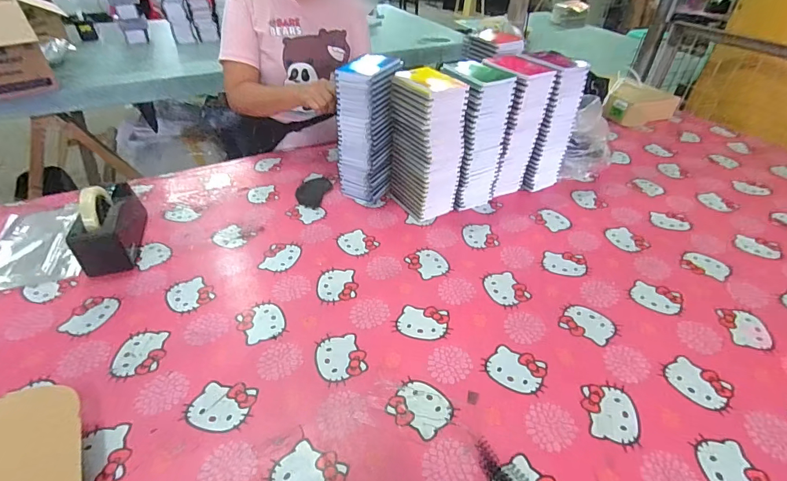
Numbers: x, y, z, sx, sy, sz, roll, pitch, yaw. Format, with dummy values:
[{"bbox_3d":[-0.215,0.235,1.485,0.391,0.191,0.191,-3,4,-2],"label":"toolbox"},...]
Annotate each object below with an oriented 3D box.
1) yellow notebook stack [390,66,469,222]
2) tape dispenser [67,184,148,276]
[{"bbox_3d":[0.062,-0.193,0.836,0.109,0.295,0.130,-20,43,-25],"label":"yellow notebook stack"},{"bbox_3d":[-0.558,-0.047,0.783,0.085,0.122,0.214,-10,40,-13],"label":"tape dispenser"}]

